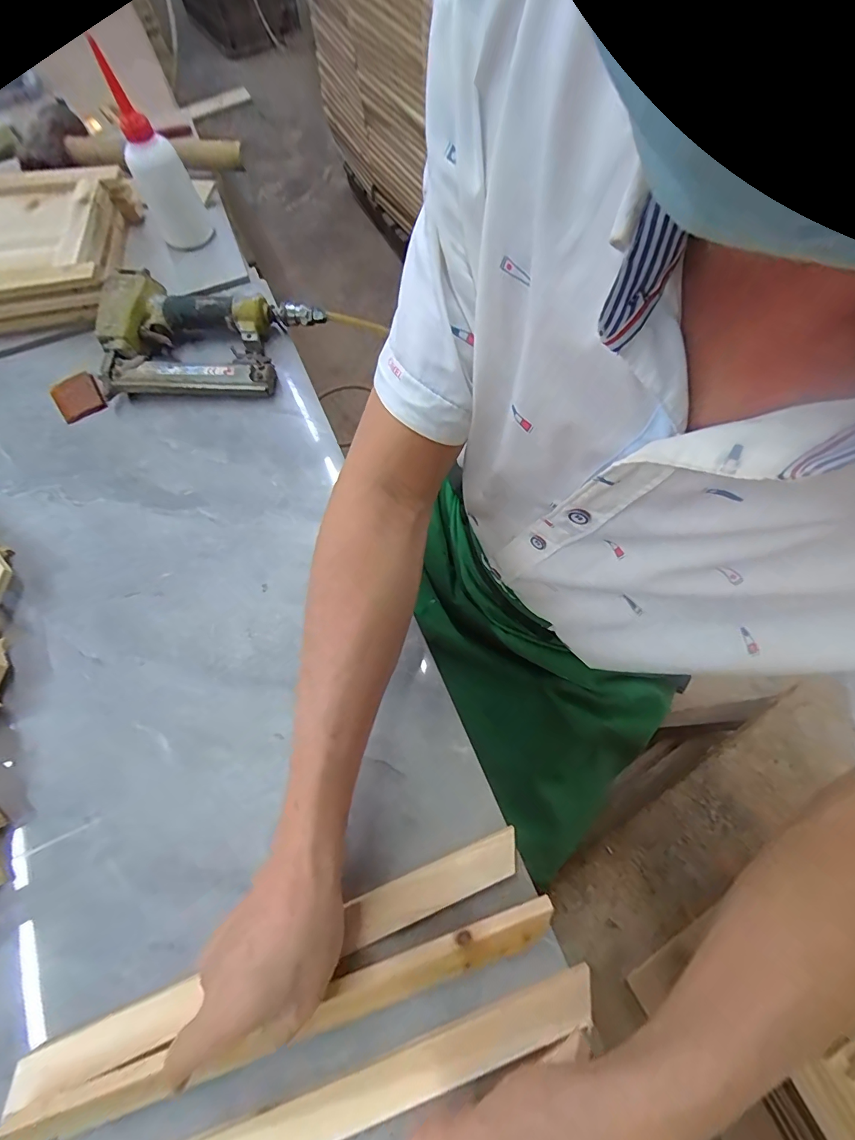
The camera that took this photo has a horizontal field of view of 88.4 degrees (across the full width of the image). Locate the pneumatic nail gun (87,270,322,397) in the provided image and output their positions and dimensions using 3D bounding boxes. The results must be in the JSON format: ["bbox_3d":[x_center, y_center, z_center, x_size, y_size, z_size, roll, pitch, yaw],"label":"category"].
[{"bbox_3d":[-0.235,-0.259,0.485,0.229,0.054,0.143,-4,68,0],"label":"pneumatic nail gun"}]

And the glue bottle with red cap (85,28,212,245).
[{"bbox_3d":[-0.320,-0.474,0.527,0.063,0.169,0.054,-31,70,-10],"label":"glue bottle with red cap"}]

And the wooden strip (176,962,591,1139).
[{"bbox_3d":[-0.056,0.322,0.264,0.333,0.010,0.027,-18,68,-6],"label":"wooden strip"}]

